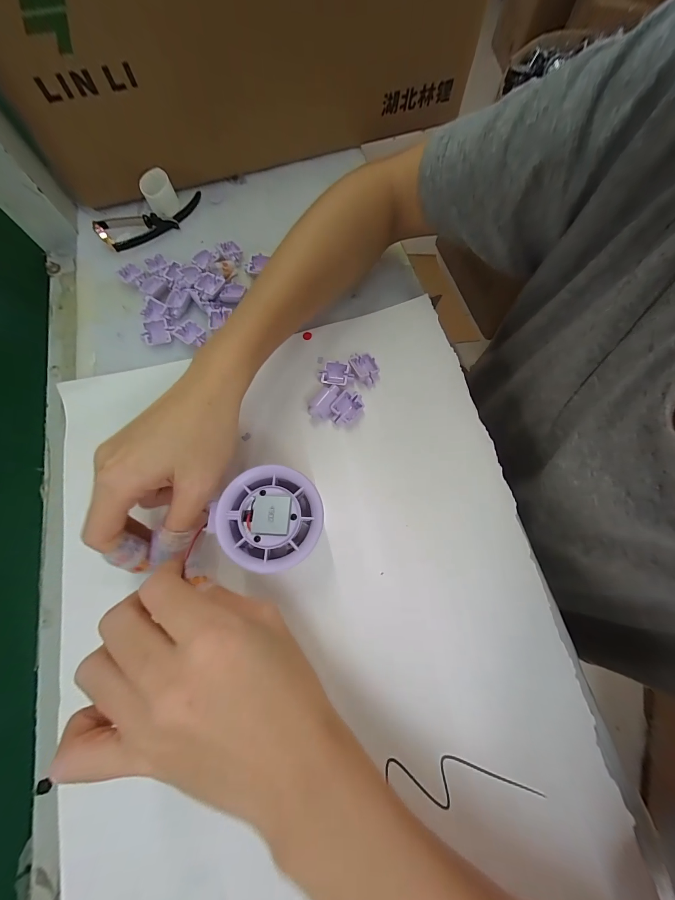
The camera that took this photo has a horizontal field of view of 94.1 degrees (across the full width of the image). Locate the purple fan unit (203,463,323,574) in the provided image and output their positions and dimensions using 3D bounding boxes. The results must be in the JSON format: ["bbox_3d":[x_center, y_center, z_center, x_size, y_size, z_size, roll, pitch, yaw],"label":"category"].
[{"bbox_3d":[-0.039,0.038,0.178,0.059,0.018,0.058,0,73,1],"label":"purple fan unit"}]

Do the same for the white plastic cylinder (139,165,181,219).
[{"bbox_3d":[-0.172,-0.247,0.306,0.028,0.027,0.033,-28,74,-8],"label":"white plastic cylinder"}]

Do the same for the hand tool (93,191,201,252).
[{"bbox_3d":[-0.178,-0.226,0.303,0.103,0.022,0.032,-33,75,-9],"label":"hand tool"}]

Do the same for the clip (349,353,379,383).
[{"bbox_3d":[0.022,-0.066,0.252,0.018,0.009,0.026,-31,75,-9],"label":"clip"}]

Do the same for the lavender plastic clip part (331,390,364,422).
[{"bbox_3d":[0.007,-0.033,0.243,0.019,0.009,0.026,38,77,12],"label":"lavender plastic clip part"}]

